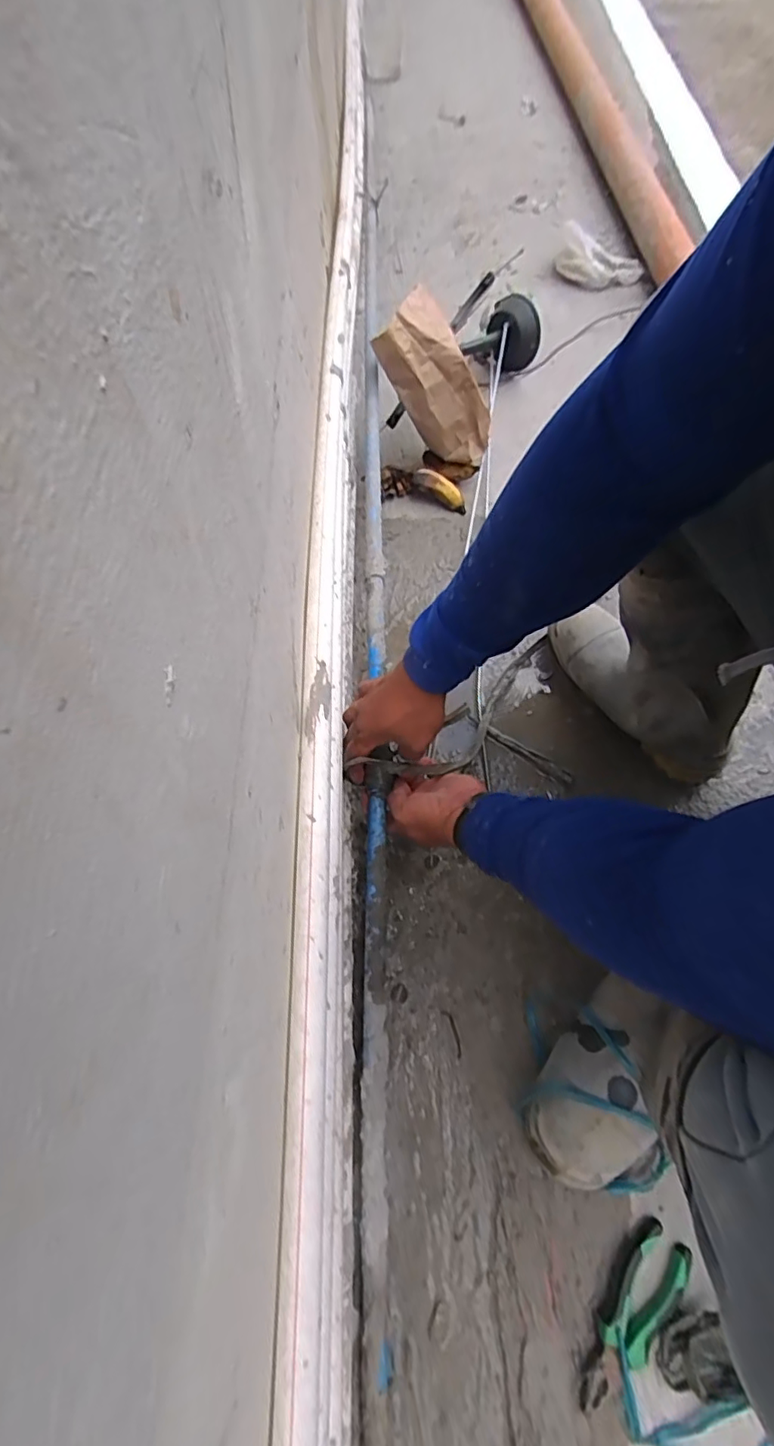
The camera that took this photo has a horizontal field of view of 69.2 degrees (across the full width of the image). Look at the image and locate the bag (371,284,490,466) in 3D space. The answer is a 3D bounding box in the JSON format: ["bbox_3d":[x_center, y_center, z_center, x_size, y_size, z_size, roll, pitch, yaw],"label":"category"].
[{"bbox_3d":[0.087,-0.521,0.862,0.079,0.237,0.125,8,60,44],"label":"bag"}]

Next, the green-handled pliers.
[{"bbox_3d":[0.225,0.548,0.518,0.049,0.014,0.151,39,72,19],"label":"green-handled pliers"}]

